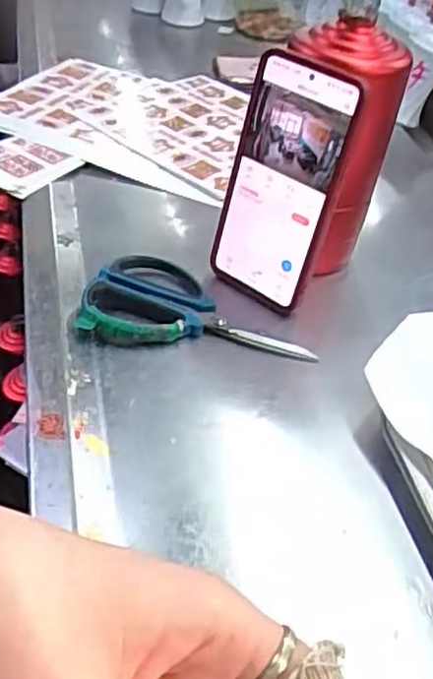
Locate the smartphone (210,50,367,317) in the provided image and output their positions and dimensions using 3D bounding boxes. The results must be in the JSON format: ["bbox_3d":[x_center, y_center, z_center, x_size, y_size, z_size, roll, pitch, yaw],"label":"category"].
[{"bbox_3d":[0.042,-0.106,0.489,0.085,0.168,0.013,28,31,27],"label":"smartphone"}]

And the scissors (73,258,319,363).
[{"bbox_3d":[-0.012,-0.023,0.493,0.159,0.011,0.086,9,42,4],"label":"scissors"}]

